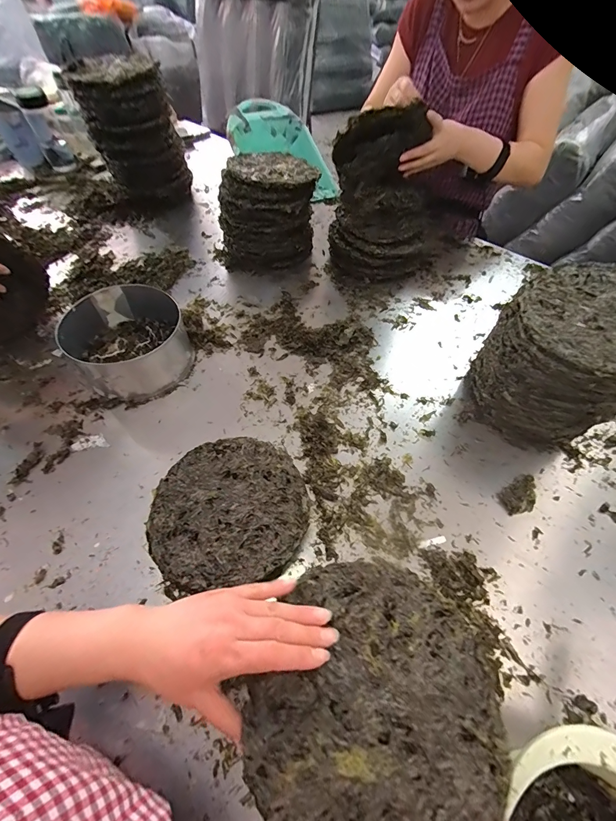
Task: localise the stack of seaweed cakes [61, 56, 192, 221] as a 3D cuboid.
[{"bbox_3d":[-0.399,-0.634,0.826,0.188,0.274,0.188,-12,56,-10],"label":"stack of seaweed cakes"}]

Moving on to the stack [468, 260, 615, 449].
[{"bbox_3d":[0.374,-0.069,0.505,0.190,0.200,0.185,-25,59,-19],"label":"stack"}]

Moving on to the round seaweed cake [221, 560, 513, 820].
[{"bbox_3d":[0.052,0.224,0.267,0.182,0.027,0.193,1,54,-1],"label":"round seaweed cake"}]

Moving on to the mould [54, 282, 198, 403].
[{"bbox_3d":[-0.303,-0.116,0.586,0.182,0.086,0.187,-27,59,-19],"label":"mould"}]

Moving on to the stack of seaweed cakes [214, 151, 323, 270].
[{"bbox_3d":[-0.089,-0.441,0.770,0.195,0.169,0.205,8,54,4],"label":"stack of seaweed cakes"}]

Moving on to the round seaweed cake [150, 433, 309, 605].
[{"bbox_3d":[-0.101,0.128,0.453,0.191,0.030,0.185,-7,55,-7],"label":"round seaweed cake"}]

